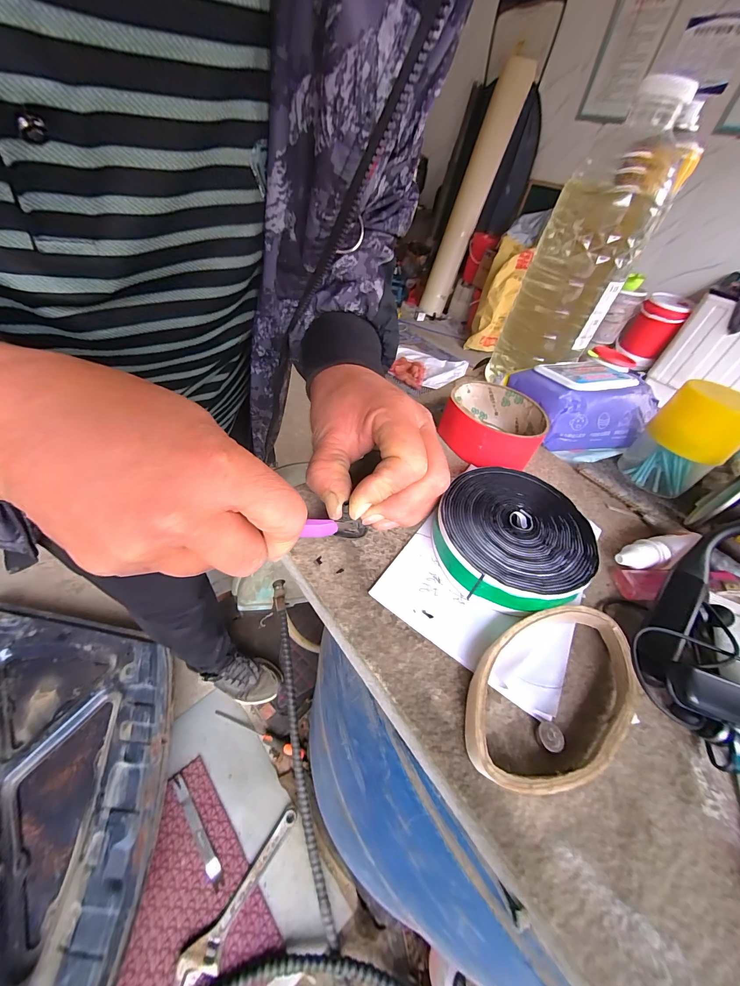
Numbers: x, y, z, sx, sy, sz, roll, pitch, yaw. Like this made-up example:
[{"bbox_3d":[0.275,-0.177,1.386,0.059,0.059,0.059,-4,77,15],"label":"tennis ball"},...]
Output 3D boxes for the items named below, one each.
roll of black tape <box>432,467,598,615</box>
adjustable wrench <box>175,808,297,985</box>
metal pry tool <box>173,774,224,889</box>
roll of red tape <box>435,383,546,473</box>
[{"bbox_3d":[0.089,0.027,0.216,0.090,0.030,0.096,7,45,-6],"label":"roll of black tape"},{"bbox_3d":[-0.251,0.817,0.697,0.060,0.017,0.278,35,48,21],"label":"adjustable wrench"},{"bbox_3d":[-0.385,0.743,0.757,0.025,0.013,0.226,-27,57,-33],"label":"metal pry tool"},{"bbox_3d":[0.104,-0.057,0.291,0.081,0.034,0.084,21,45,8],"label":"roll of red tape"}]

